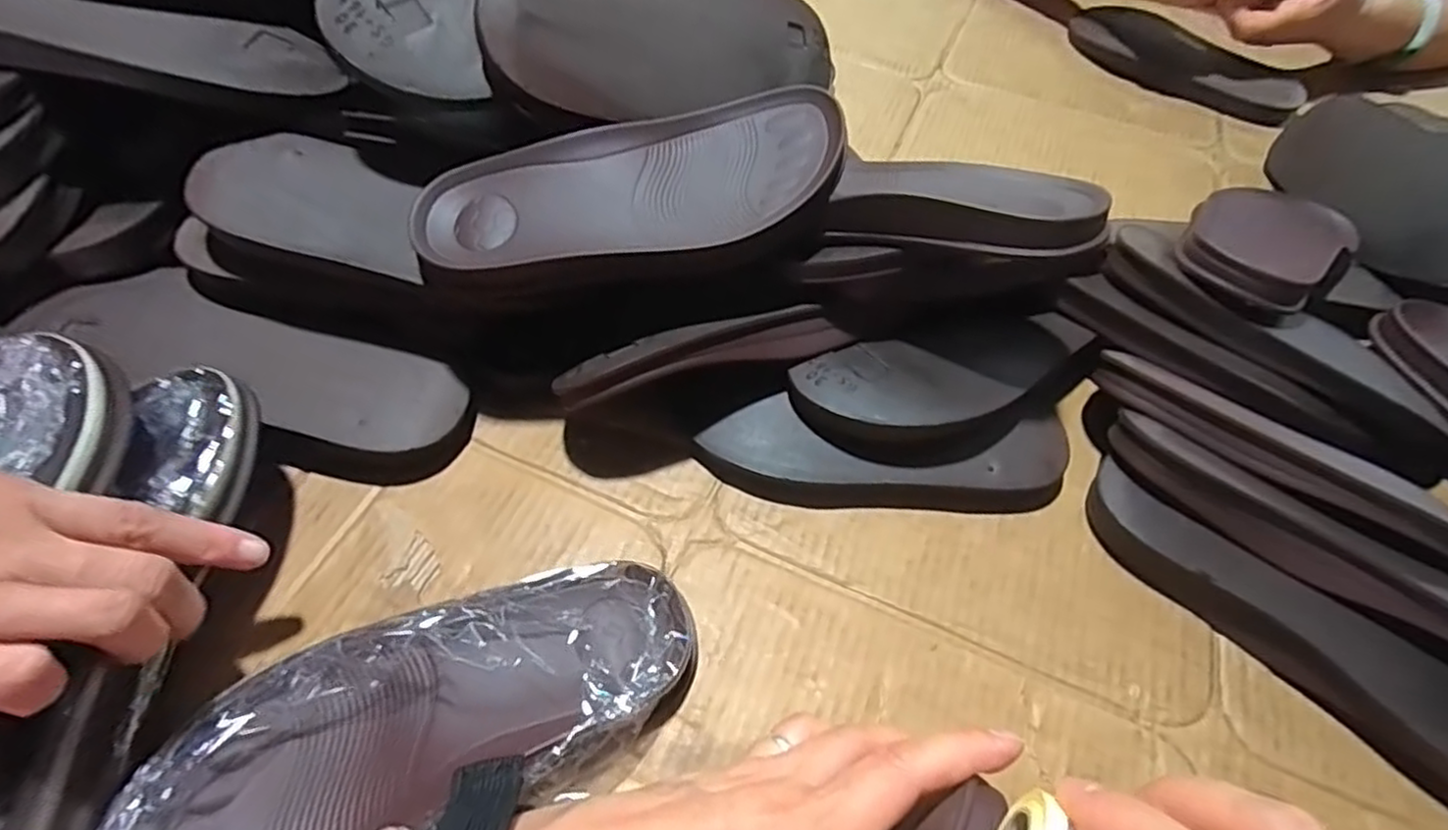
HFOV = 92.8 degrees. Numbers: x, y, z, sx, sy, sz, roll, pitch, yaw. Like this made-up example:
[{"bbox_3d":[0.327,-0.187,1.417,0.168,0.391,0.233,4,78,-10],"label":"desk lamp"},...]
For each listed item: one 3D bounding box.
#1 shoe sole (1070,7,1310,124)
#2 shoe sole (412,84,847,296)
[{"bbox_3d":[0.410,-0.320,0.620,0.083,0.021,0.204,-37,64,-26],"label":"shoe sole"},{"bbox_3d":[-0.041,-0.105,0.319,0.195,0.036,0.079,-14,56,-14],"label":"shoe sole"}]

